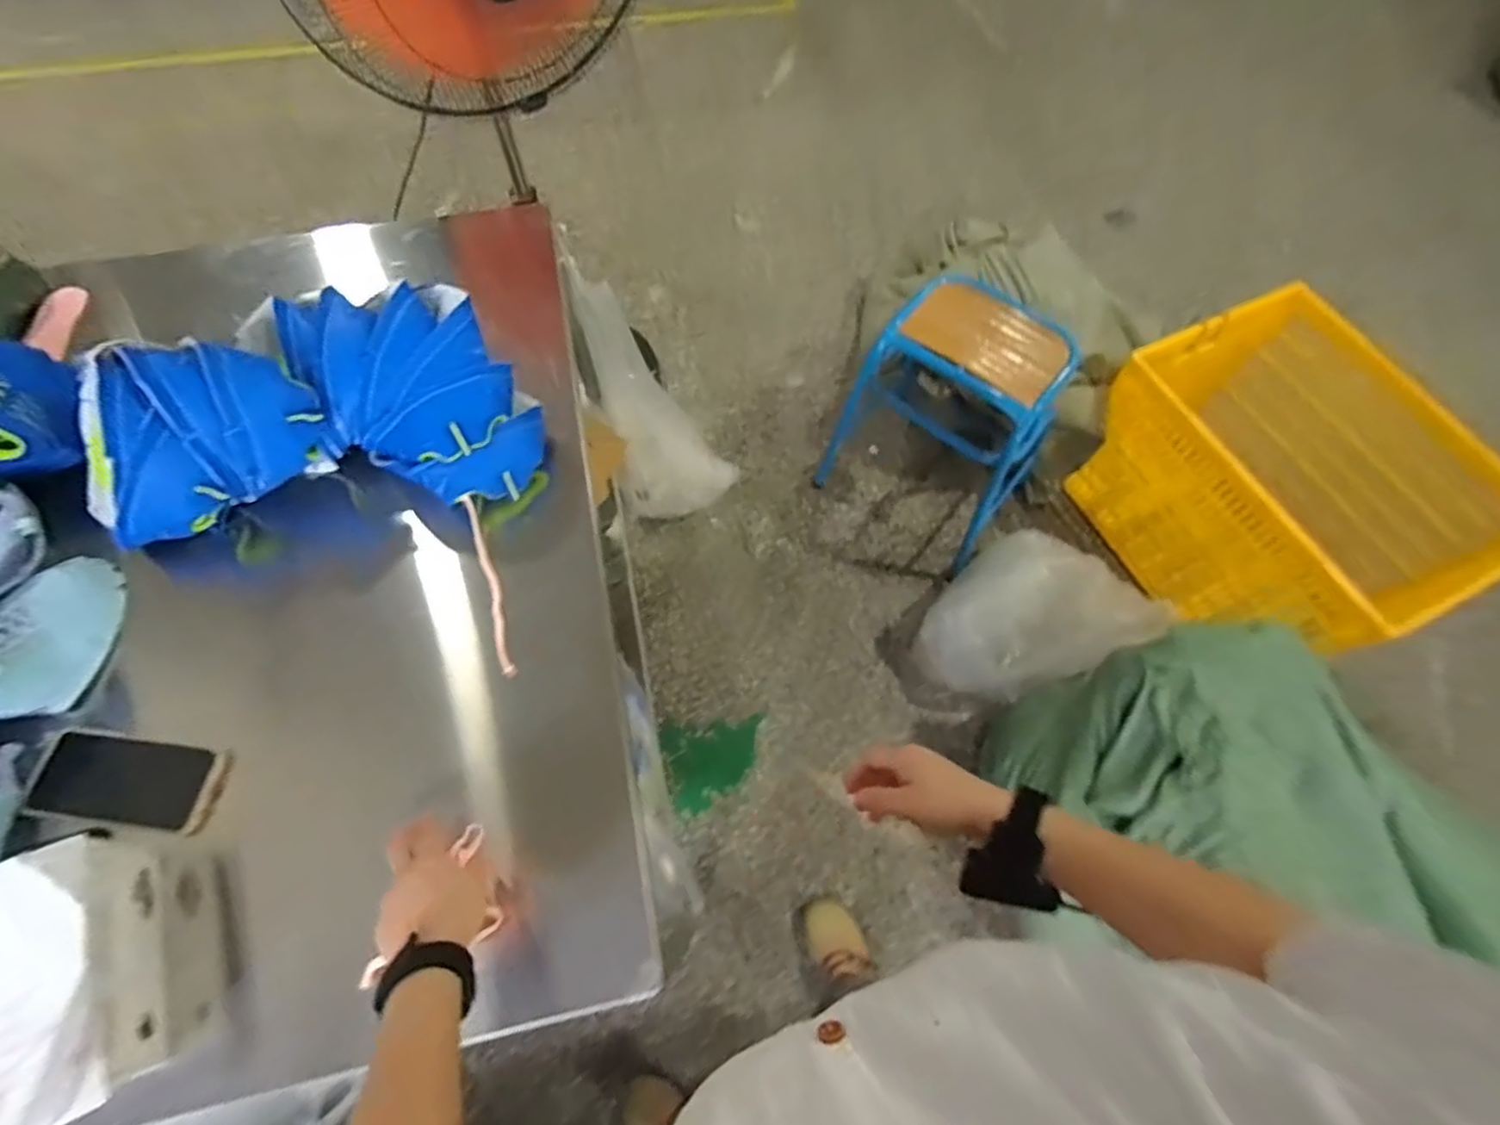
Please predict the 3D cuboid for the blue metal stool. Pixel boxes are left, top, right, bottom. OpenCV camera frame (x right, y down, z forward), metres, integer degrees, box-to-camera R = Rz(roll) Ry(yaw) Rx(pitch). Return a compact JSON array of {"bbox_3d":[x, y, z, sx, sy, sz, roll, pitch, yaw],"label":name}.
[{"bbox_3d":[0.409,-0.303,1.393,0.389,0.487,0.276,37,70,14],"label":"blue metal stool"}]

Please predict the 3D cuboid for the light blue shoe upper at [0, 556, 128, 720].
[{"bbox_3d":[-0.697,0.069,0.650,0.101,0.059,0.180,1,65,-1],"label":"light blue shoe upper"}]

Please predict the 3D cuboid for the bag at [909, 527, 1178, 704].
[{"bbox_3d":[0.541,0.104,1.350,0.378,0.211,0.326,-26,69,-12],"label":"bag"}]

